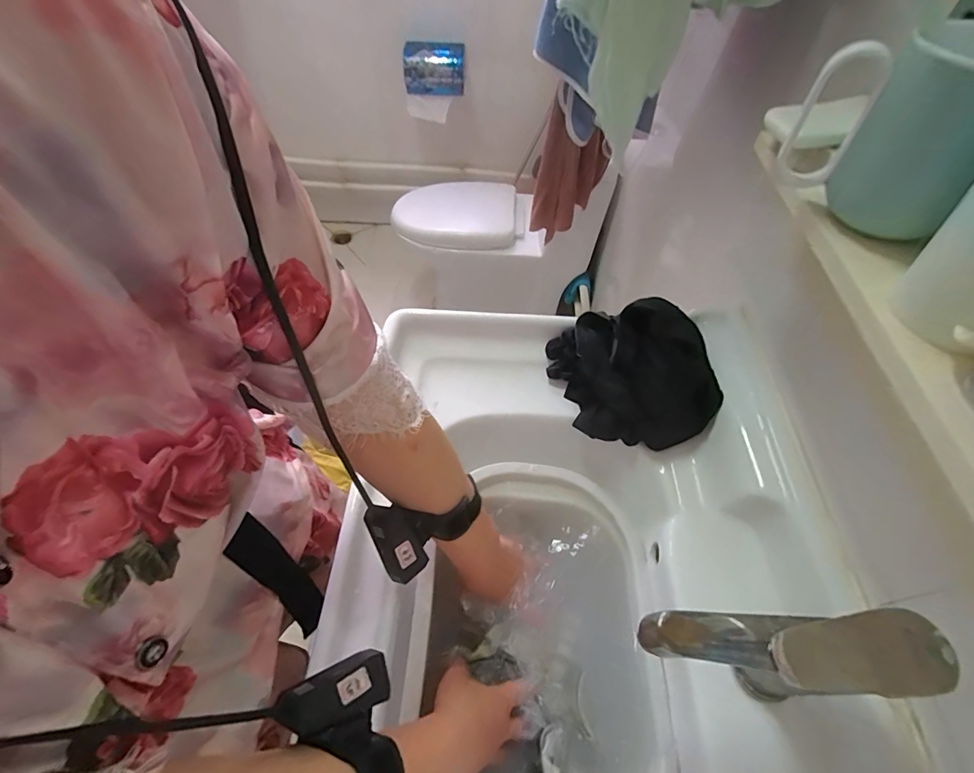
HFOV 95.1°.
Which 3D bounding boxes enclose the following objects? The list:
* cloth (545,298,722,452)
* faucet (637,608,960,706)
[{"bbox_3d":[0.171,-0.020,0.538,0.211,0.123,0.129,22,54,16],"label":"cloth"},{"bbox_3d":[0.181,0.198,0.324,0.148,0.188,0.052,5,52,3],"label":"faucet"}]

